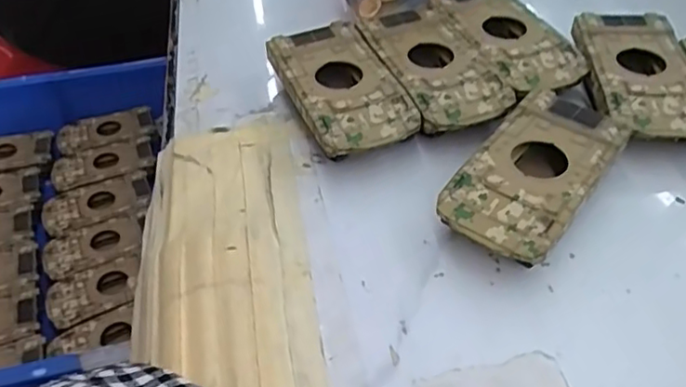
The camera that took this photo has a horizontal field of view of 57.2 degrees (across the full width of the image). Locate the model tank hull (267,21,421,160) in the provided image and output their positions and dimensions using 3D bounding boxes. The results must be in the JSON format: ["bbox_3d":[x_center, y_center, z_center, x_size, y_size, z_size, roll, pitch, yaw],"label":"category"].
[{"bbox_3d":[-0.001,-0.051,0.328,0.051,0.026,0.093,-18,48,-15],"label":"model tank hull"}]

